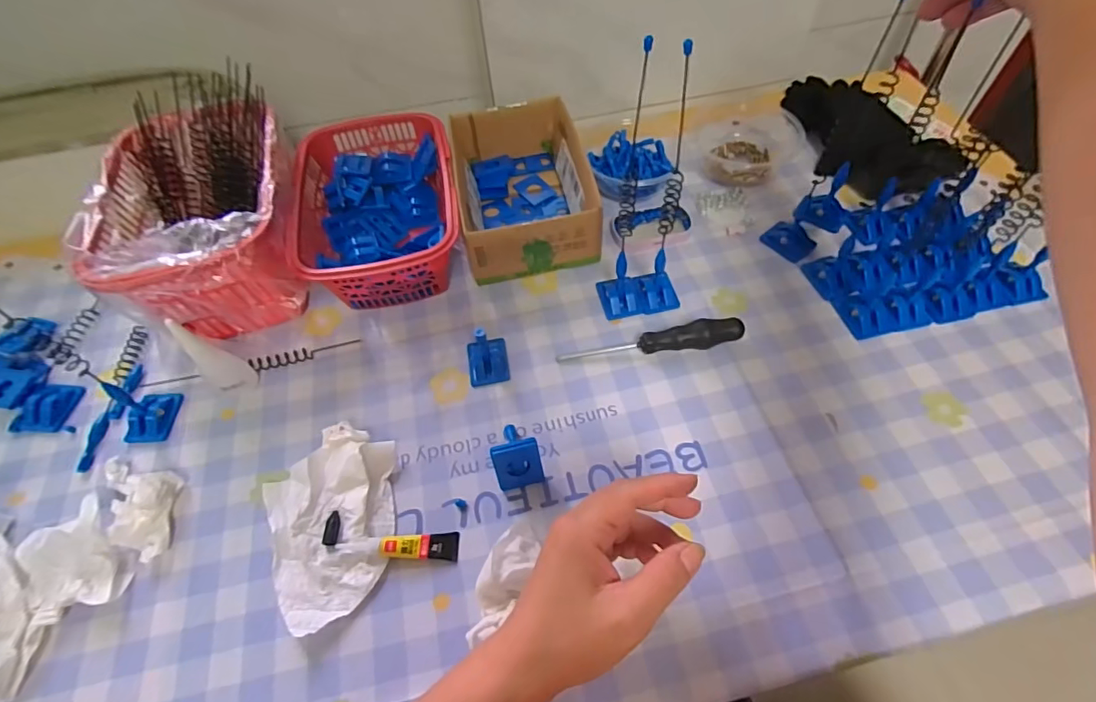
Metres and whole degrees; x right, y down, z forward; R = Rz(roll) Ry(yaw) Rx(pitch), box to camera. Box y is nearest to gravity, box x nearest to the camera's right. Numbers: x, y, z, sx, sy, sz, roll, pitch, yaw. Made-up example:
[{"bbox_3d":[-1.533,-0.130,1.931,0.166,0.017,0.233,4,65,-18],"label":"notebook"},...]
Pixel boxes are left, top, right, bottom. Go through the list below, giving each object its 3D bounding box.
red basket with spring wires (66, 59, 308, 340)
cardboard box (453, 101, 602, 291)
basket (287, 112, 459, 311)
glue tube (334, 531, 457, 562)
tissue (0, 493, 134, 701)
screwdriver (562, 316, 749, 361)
[{"bbox_3d":[-0.311,-0.129,0.489,0.153,0.126,0.242,-14,57,-5],"label":"red basket with spring wires"},{"bbox_3d":[-0.025,-0.164,0.522,0.123,0.072,0.184,-10,57,-3],"label":"cardboard box"},{"bbox_3d":[-0.161,-0.140,0.510,0.143,0.079,0.209,-11,57,-3],"label":"basket"},{"bbox_3d":[-0.108,0.140,0.368,0.084,0.012,0.019,-1,57,3],"label":"glue tube"},{"bbox_3d":[-0.351,0.170,0.351,0.095,0.033,0.103,-20,58,-9],"label":"tissue"},{"bbox_3d":[0.087,-0.008,0.435,0.153,0.025,0.019,-4,57,1],"label":"screwdriver"}]

